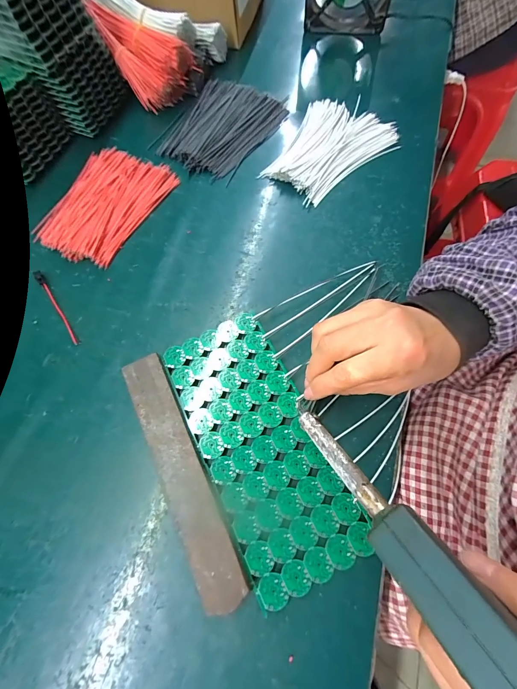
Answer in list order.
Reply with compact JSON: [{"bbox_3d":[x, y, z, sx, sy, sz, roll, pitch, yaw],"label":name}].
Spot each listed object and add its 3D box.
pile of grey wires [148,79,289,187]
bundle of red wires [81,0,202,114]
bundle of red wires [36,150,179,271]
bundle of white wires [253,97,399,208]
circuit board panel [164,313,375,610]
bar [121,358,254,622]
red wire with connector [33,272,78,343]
[{"bbox_3d":[-0.051,-0.291,0.392,0.129,0.010,0.160,31,74,13],"label":"pile of grey wires"},{"bbox_3d":[-0.154,-0.395,0.398,0.084,0.063,0.144,-34,72,-10],"label":"bundle of red wires"},{"bbox_3d":[-0.182,-0.169,0.352,0.109,0.015,0.157,27,73,12],"label":"bundle of red wires"},{"bbox_3d":[0.087,-0.237,0.362,0.121,0.017,0.152,31,74,13],"label":"bundle of white wires"},{"bbox_3d":[-0.001,0.077,0.249,0.092,0.004,0.212,-26,70,-7],"label":"circuit board panel"},{"bbox_3d":[-0.063,0.098,0.242,0.034,0.016,0.196,-26,70,-7],"label":"bar"},{"bbox_3d":[-0.214,-0.041,0.312,0.008,0.004,0.108,-34,72,-10],"label":"red wire with connector"}]

